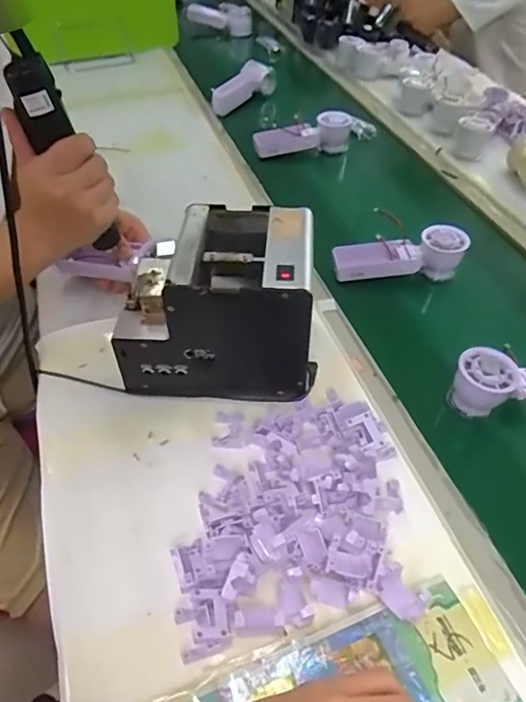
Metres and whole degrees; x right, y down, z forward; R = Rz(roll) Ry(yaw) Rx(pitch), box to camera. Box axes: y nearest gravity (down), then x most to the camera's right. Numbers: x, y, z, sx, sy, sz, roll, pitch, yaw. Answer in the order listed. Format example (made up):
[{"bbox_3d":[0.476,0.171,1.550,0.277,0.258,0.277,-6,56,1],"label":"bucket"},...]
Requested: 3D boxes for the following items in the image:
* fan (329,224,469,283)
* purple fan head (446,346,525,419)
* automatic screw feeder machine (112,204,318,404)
[{"bbox_3d":[0.175,-0.123,0.695,0.168,0.065,0.047,-2,47,-3],"label":"fan"},{"bbox_3d":[0.239,0.036,0.544,0.084,0.059,0.055,19,50,18],"label":"purple fan head"},{"bbox_3d":[-0.040,-0.045,0.528,0.184,0.154,0.135,5,48,5],"label":"automatic screw feeder machine"}]

